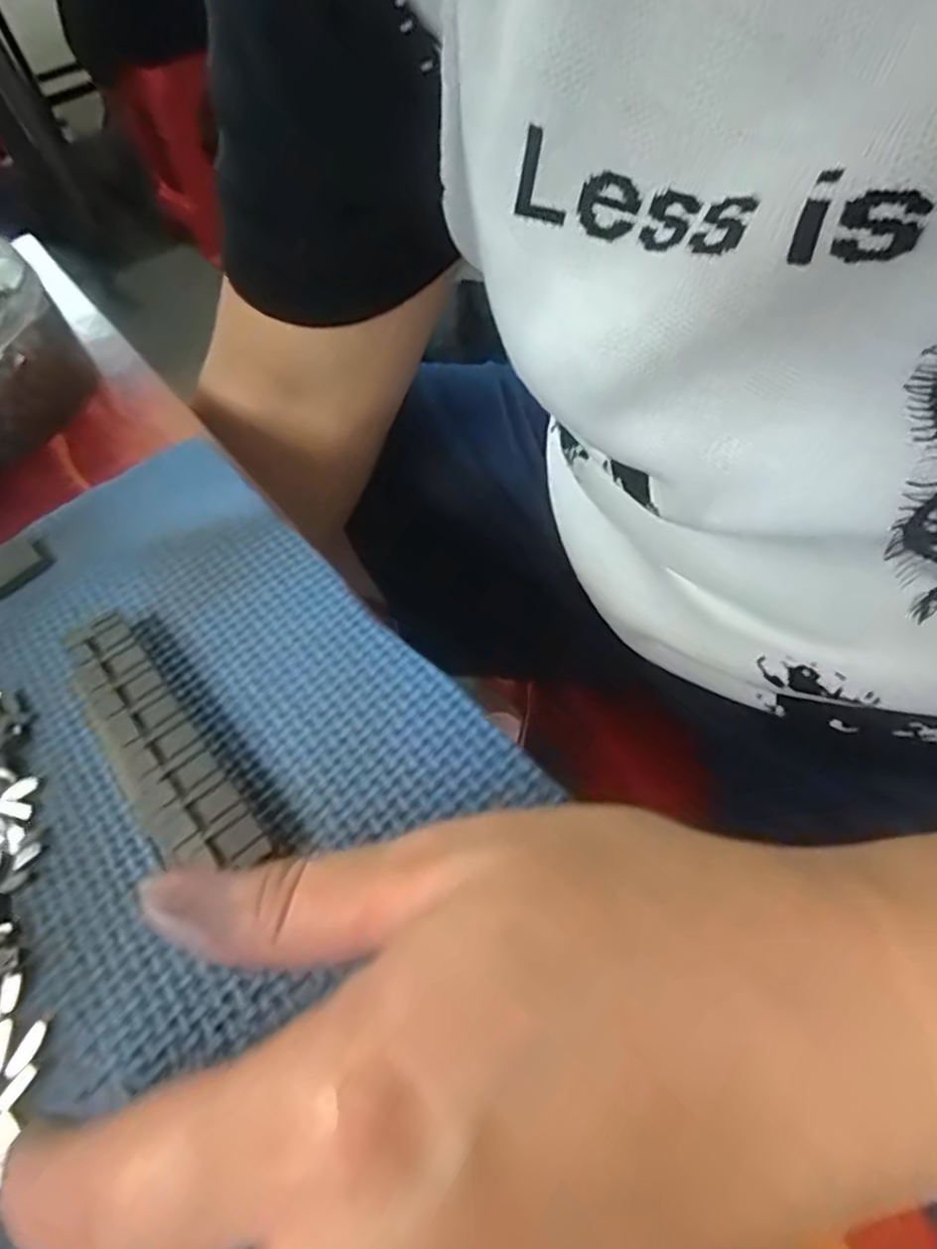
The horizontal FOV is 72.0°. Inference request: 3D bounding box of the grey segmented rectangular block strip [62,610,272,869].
[{"bbox_3d":[-0.085,0.033,0.175,0.022,0.013,0.096,-37,58,-19],"label":"grey segmented rectangular block strip"}]

